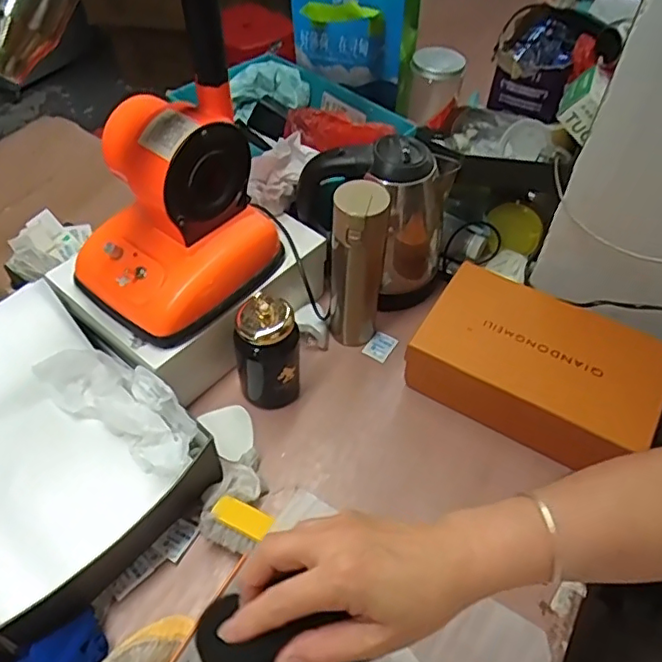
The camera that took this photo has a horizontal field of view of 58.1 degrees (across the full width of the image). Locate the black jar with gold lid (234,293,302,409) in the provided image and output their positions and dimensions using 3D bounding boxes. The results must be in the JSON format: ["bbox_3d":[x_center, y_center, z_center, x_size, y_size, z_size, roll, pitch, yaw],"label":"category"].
[{"bbox_3d":[-0.075,0.023,0.730,0.078,0.165,0.067,-6,52,-7],"label":"black jar with gold lid"}]

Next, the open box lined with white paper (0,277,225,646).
[{"bbox_3d":[-0.323,0.129,0.663,0.319,0.123,0.259,32,57,21],"label":"open box lined with white paper"}]

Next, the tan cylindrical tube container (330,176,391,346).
[{"bbox_3d":[0.034,-0.081,0.772,0.064,0.244,0.076,11,52,6],"label":"tan cylindrical tube container"}]

